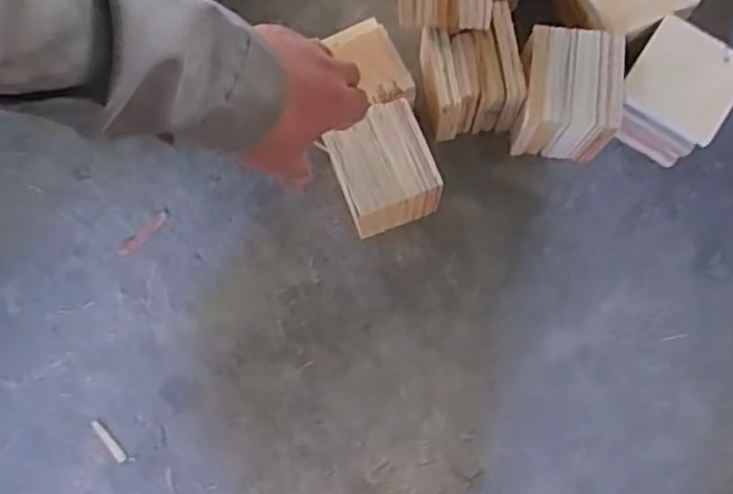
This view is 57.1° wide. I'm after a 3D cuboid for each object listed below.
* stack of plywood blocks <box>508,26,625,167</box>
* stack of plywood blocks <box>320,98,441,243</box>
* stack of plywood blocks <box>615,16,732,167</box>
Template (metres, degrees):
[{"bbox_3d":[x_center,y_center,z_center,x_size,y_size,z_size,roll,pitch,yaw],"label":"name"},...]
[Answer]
[{"bbox_3d":[0.188,-0.142,0.654,0.087,0.097,0.099,6,78,3],"label":"stack of plywood blocks"},{"bbox_3d":[0.016,-0.067,0.628,0.087,0.096,0.093,-23,77,-5],"label":"stack of plywood blocks"},{"bbox_3d":[0.294,-0.145,0.653,0.094,0.087,0.109,32,79,8],"label":"stack of plywood blocks"}]

